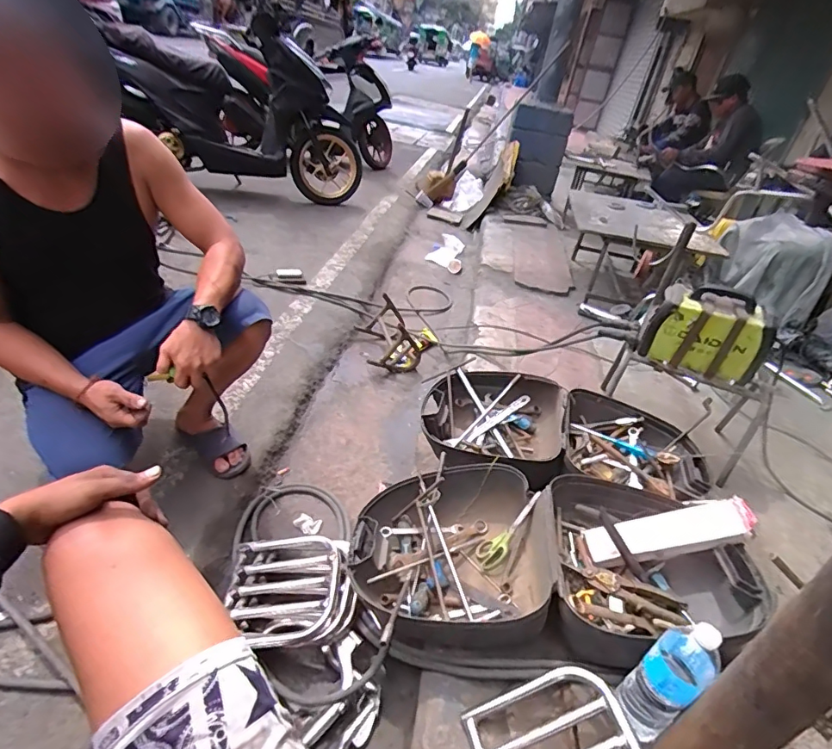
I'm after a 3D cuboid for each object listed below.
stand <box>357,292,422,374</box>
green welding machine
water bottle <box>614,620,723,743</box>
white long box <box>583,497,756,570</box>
[{"bbox_3d":[-0.110,-0.165,1.971,0.215,0.170,0.329,-3,38,-21],"label":"stand"},{"bbox_3d":[0.820,-0.122,1.360,0.292,0.233,0.109,23,36,16],"label":"green welding machine"},{"bbox_3d":[0.380,0.461,0.729,0.076,0.254,0.078,4,35,-3],"label":"water bottle"},{"bbox_3d":[0.544,0.345,1.047,0.337,0.055,0.092,-17,34,11],"label":"white long box"}]

